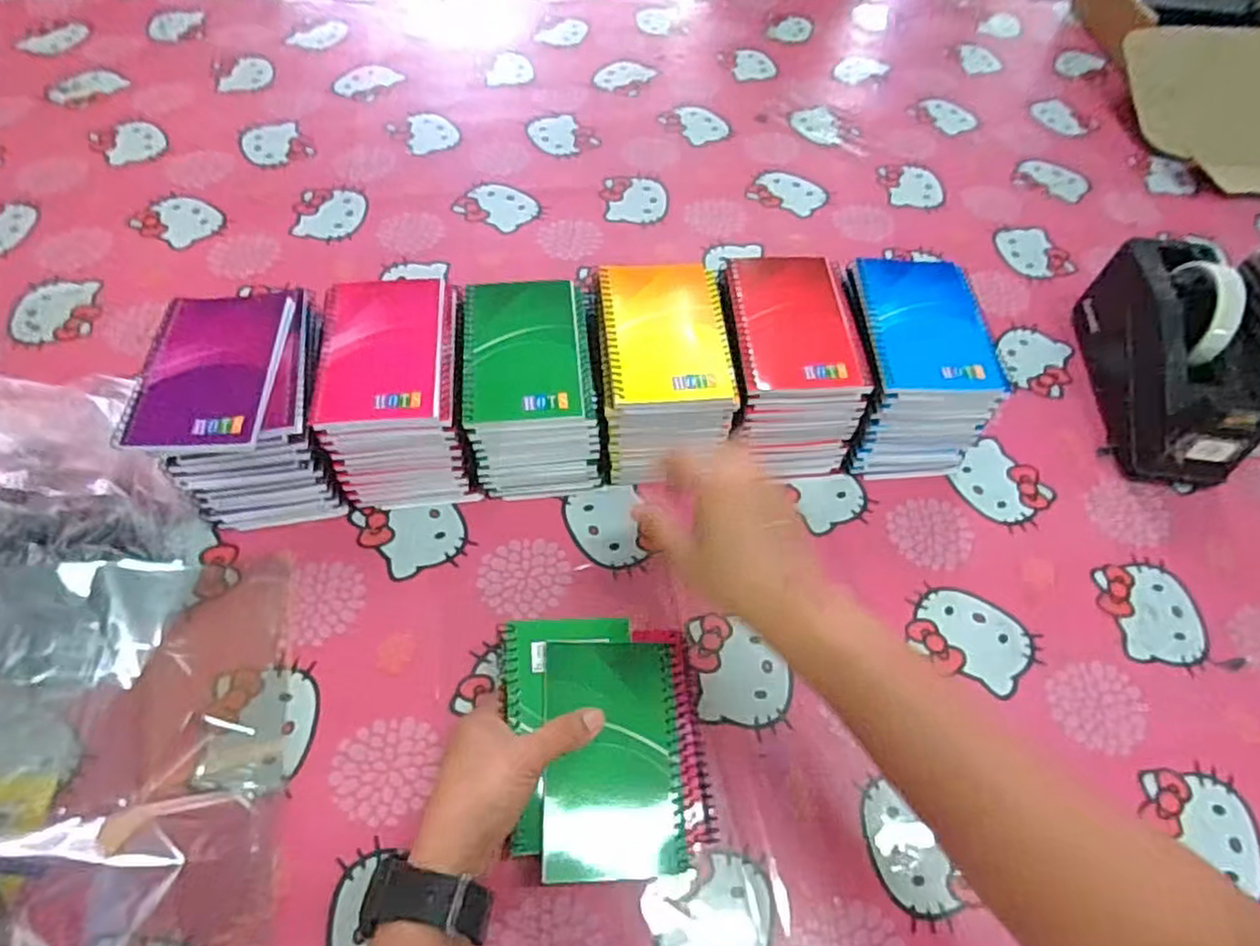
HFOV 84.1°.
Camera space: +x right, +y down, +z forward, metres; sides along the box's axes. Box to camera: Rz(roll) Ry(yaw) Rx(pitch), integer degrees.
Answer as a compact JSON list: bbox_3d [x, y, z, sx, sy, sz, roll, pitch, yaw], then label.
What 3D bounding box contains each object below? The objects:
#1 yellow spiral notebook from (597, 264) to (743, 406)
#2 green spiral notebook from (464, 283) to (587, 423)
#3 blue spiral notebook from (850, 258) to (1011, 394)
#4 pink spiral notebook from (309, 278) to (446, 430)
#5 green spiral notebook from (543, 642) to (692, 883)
[{"bbox_3d":[0.025,-0.104,0.502,0.091,0.011,0.128,-2,58,-5],"label":"yellow spiral notebook"},{"bbox_3d":[-0.076,-0.089,0.498,0.081,0.008,0.123,-4,58,-5],"label":"green spiral notebook"},{"bbox_3d":[0.219,-0.112,0.519,0.089,0.010,0.127,1,57,-2],"label":"blue spiral notebook"},{"bbox_3d":[-0.175,-0.090,0.496,0.083,0.014,0.126,-3,58,-5],"label":"pink spiral notebook"},{"bbox_3d":[-0.007,0.166,0.416,0.086,0.015,0.130,4,59,-11],"label":"green spiral notebook"}]

